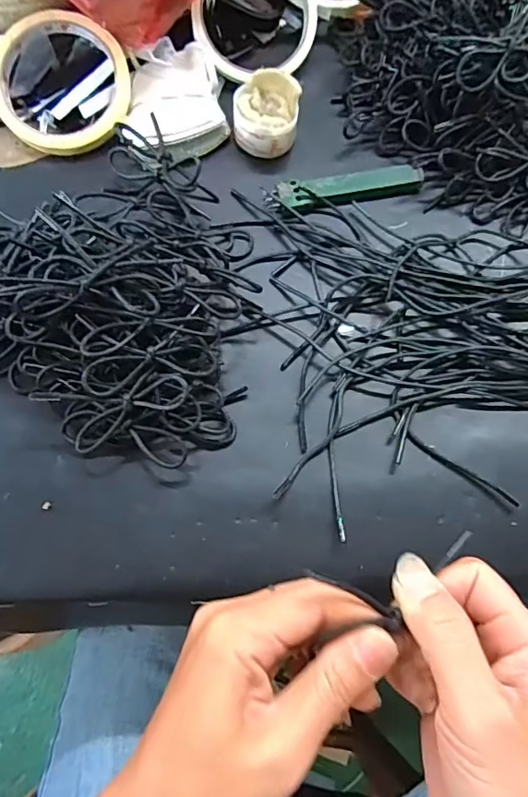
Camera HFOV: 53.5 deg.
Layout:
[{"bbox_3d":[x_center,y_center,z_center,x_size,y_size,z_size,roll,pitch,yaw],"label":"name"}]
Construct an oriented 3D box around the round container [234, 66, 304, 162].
[{"bbox_3d":[0.001,-0.197,0.361,0.044,0.041,0.047,1,70,-2],"label":"round container"}]

